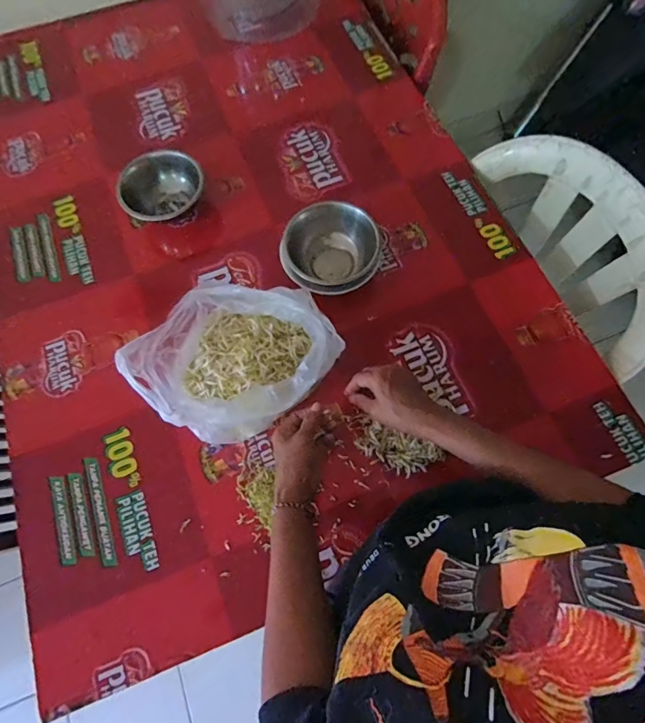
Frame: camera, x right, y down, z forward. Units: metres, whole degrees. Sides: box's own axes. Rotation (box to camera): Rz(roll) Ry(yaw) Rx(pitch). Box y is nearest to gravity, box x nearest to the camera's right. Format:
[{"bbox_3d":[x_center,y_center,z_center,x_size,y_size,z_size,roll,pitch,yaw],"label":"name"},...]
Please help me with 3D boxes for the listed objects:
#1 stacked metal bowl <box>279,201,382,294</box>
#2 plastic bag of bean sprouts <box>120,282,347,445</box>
[{"bbox_3d":[0.011,-0.163,0.609,0.138,0.079,0.106,-10,69,-1],"label":"stacked metal bowl"},{"bbox_3d":[-0.109,-0.005,0.533,0.211,0.119,0.215,28,74,13],"label":"plastic bag of bean sprouts"}]

